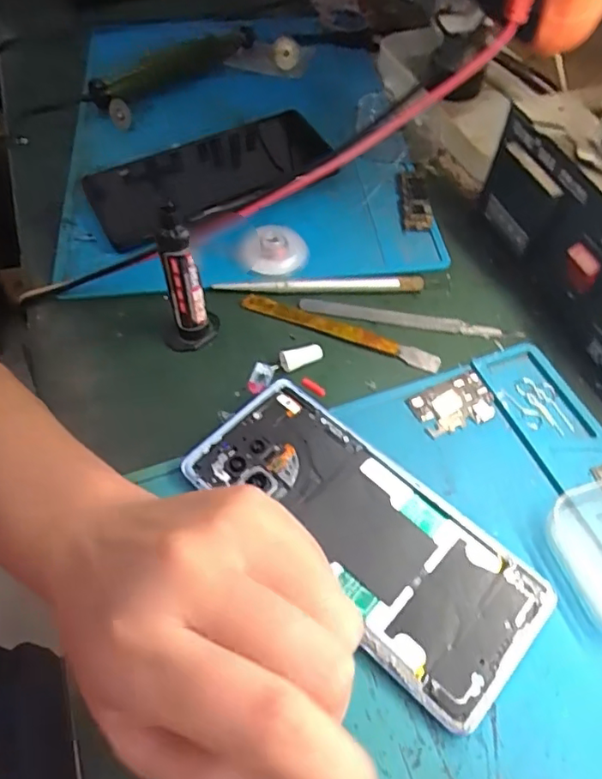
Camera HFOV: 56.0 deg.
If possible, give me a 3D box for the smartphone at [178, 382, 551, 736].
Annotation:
[{"bbox_3d":[0.026,0.063,0.257,0.162,0.012,0.073,37,64,24],"label":"smartphone"}]

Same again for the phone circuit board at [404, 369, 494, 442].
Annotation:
[{"bbox_3d":[0.081,0.007,0.300,0.045,0.004,0.029,-18,57,-11],"label":"phone circuit board"}]

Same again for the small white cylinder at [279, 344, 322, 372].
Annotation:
[{"bbox_3d":[0.000,-0.019,0.316,0.024,0.007,0.010,-24,58,-14],"label":"small white cylinder"}]

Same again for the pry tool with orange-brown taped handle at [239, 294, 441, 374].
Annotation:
[{"bbox_3d":[0.022,-0.035,0.332,0.121,0.007,0.012,19,58,14],"label":"pry tool with orange-brown taped handle"}]

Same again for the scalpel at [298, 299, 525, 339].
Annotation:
[{"bbox_3d":[0.064,-0.041,0.338,0.128,0.006,0.011,7,56,6],"label":"scalpel"}]

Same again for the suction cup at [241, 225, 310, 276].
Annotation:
[{"bbox_3d":[-0.017,-0.088,0.357,0.041,0.013,0.032,-6,55,-2],"label":"suction cup"}]

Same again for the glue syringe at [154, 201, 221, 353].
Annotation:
[{"bbox_3d":[-0.063,-0.057,0.291,0.029,0.092,0.017,-16,56,-9],"label":"glue syringe"}]

